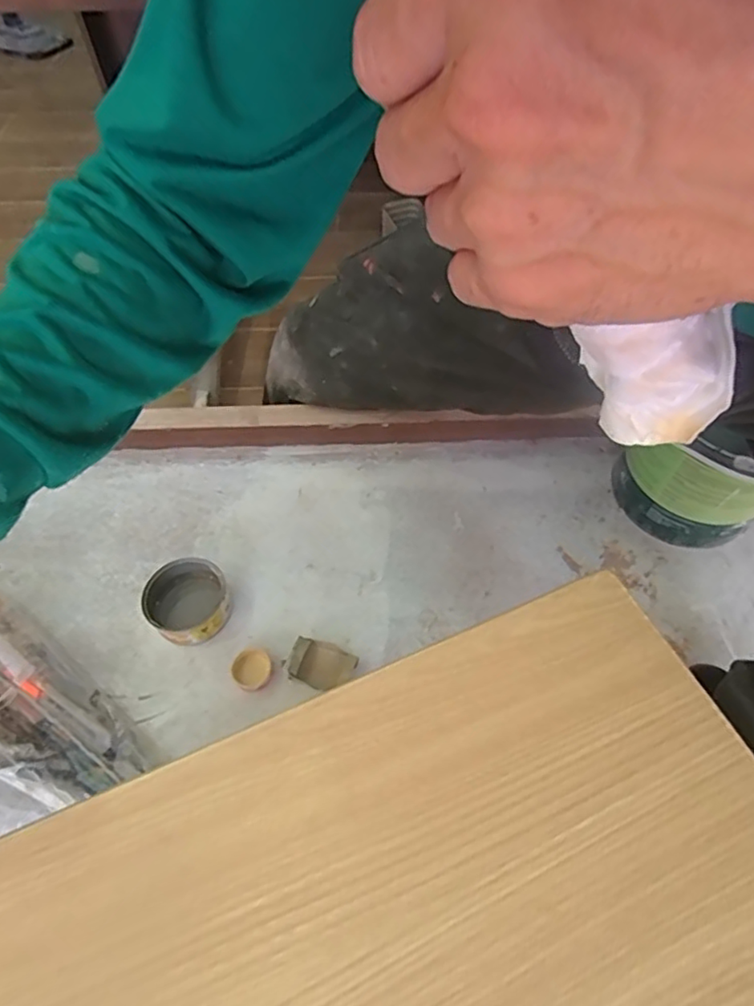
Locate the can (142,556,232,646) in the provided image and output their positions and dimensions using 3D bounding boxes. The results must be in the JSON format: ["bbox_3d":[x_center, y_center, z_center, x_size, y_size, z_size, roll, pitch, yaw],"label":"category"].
[{"bbox_3d":[-0.203,0.104,0.630,0.089,0.043,0.083,-1,56,1],"label":"can"}]

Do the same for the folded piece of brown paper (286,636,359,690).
[{"bbox_3d":[-0.055,0.164,0.596,0.064,0.018,0.044,16,58,11],"label":"folded piece of brown paper"}]

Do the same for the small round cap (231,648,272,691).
[{"bbox_3d":[-0.126,0.169,0.595,0.038,0.012,0.041,-1,56,1],"label":"small round cap"}]

